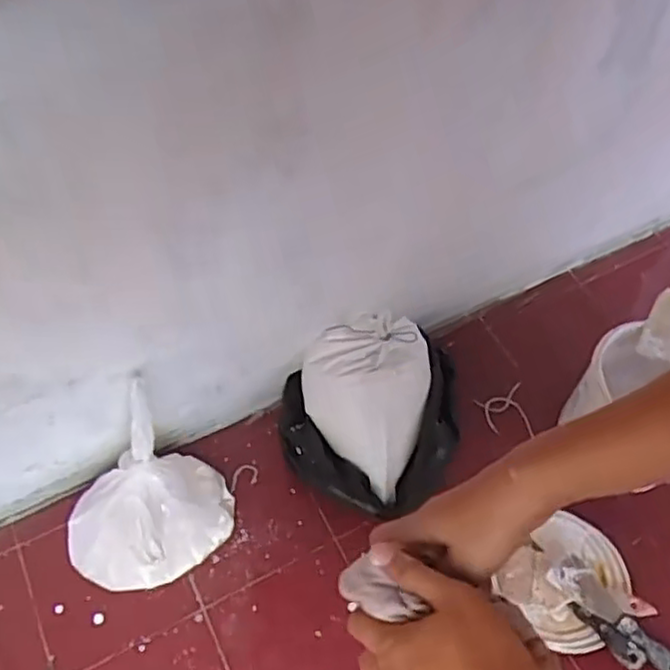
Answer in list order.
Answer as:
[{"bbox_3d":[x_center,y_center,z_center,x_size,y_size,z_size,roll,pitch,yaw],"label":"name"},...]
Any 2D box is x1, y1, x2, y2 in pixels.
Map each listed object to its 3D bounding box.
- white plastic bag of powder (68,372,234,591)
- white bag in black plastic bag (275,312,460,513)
[{"bbox_3d":[-0.252,0.227,0.915,0.171,0.191,0.213,37,64,21],"label":"white plastic bag of powder"},{"bbox_3d":[0.054,0.115,1.002,0.261,0.155,0.257,1,57,1],"label":"white bag in black plastic bag"}]

